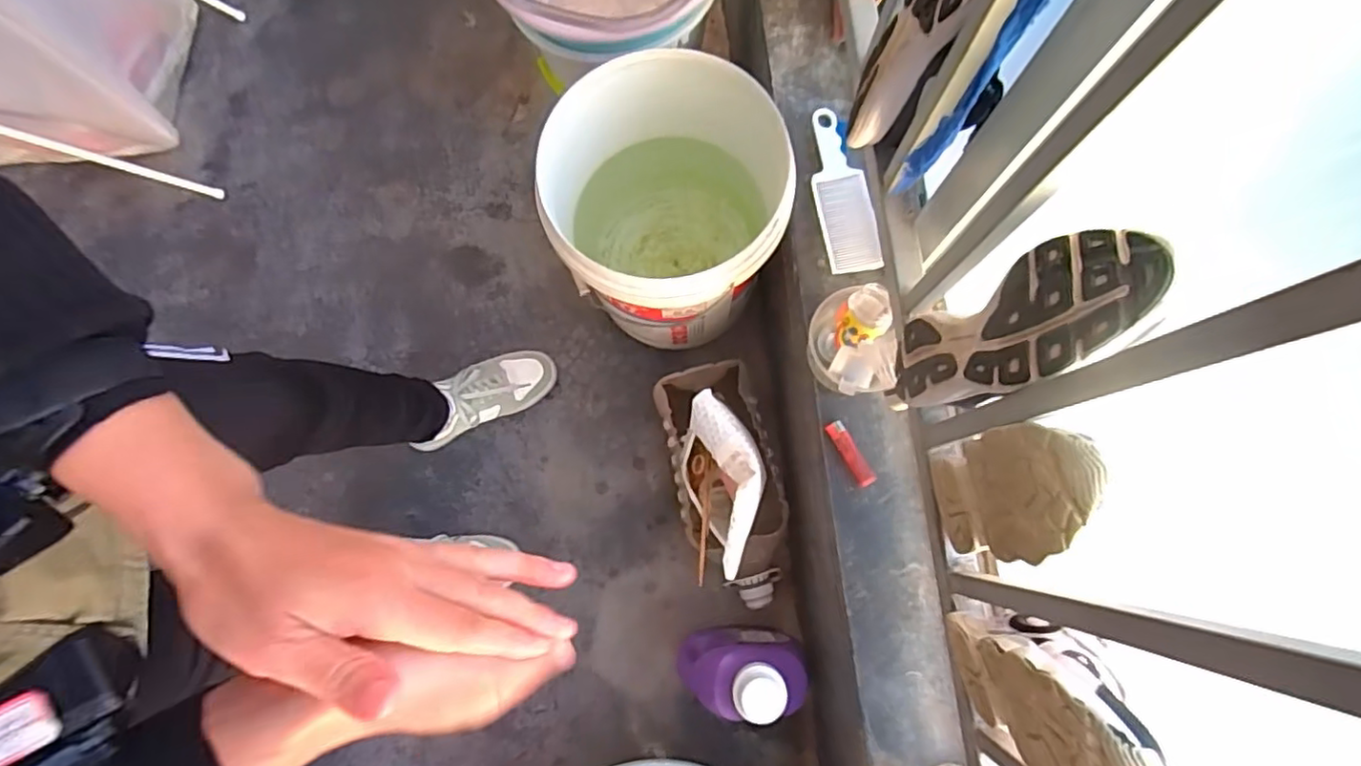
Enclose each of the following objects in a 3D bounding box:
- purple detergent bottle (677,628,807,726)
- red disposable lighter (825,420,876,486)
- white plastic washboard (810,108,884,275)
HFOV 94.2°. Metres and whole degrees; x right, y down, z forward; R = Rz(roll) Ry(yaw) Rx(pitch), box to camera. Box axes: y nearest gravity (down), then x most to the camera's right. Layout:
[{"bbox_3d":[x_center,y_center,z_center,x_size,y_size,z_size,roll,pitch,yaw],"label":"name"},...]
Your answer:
[{"bbox_3d":[0.078,0.375,0.826,0.161,0.253,0.073,-2,79,2],"label":"purple detergent bottle"},{"bbox_3d":[0.195,0.081,0.726,0.021,0.007,0.081,-32,86,14],"label":"red disposable lighter"},{"bbox_3d":[0.197,-0.238,0.781,0.062,0.014,0.214,-13,75,14],"label":"white plastic washboard"}]

